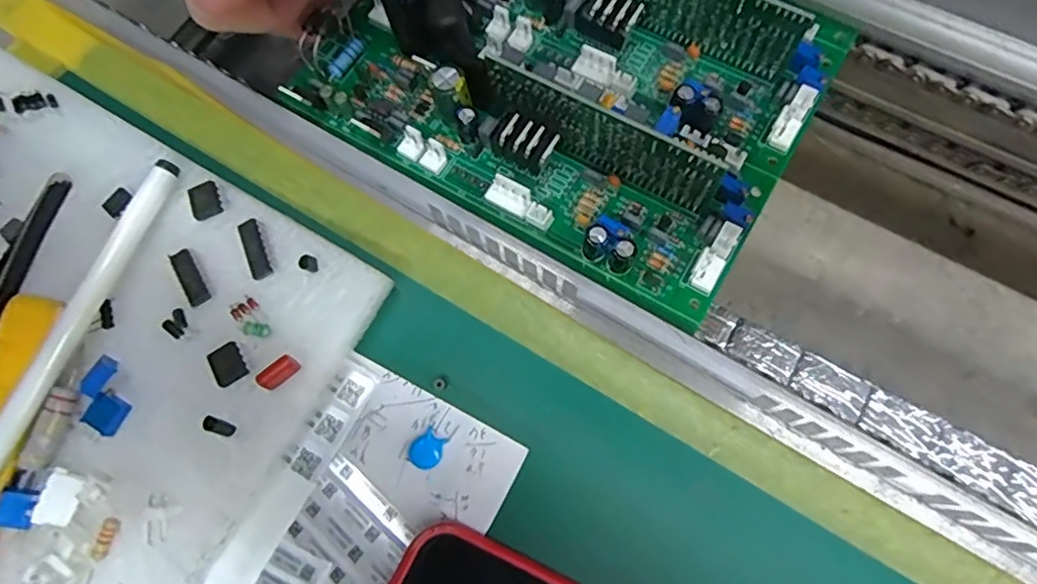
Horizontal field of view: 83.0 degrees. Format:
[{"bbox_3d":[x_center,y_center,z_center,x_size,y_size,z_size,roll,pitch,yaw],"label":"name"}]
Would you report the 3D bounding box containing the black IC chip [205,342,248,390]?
[{"bbox_3d":[-0.086,0.021,0.173,0.009,0.004,0.011,-32,72,-4],"label":"black IC chip"}]

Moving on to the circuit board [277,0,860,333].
[{"bbox_3d":[0.015,-0.088,0.209,0.177,0.039,0.128,30,73,12],"label":"circuit board"}]

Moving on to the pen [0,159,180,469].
[{"bbox_3d":[-0.136,0.017,0.173,0.006,0.012,0.128,18,75,12],"label":"pen"}]

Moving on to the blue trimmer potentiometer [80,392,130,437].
[{"bbox_3d":[-0.121,0.036,0.172,0.010,0.004,0.010,23,76,13],"label":"blue trimmer potentiometer"}]

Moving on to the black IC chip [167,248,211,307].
[{"bbox_3d":[-0.104,-0.005,0.183,0.007,0.004,0.020,-33,72,-4],"label":"black IC chip"}]

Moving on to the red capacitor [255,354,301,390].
[{"bbox_3d":[-0.069,0.023,0.168,0.011,0.007,0.004,-42,73,-7],"label":"red capacitor"}]

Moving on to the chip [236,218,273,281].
[{"bbox_3d":[-0.082,-0.013,0.182,0.007,0.007,0.019,-23,71,-1],"label":"chip"}]

